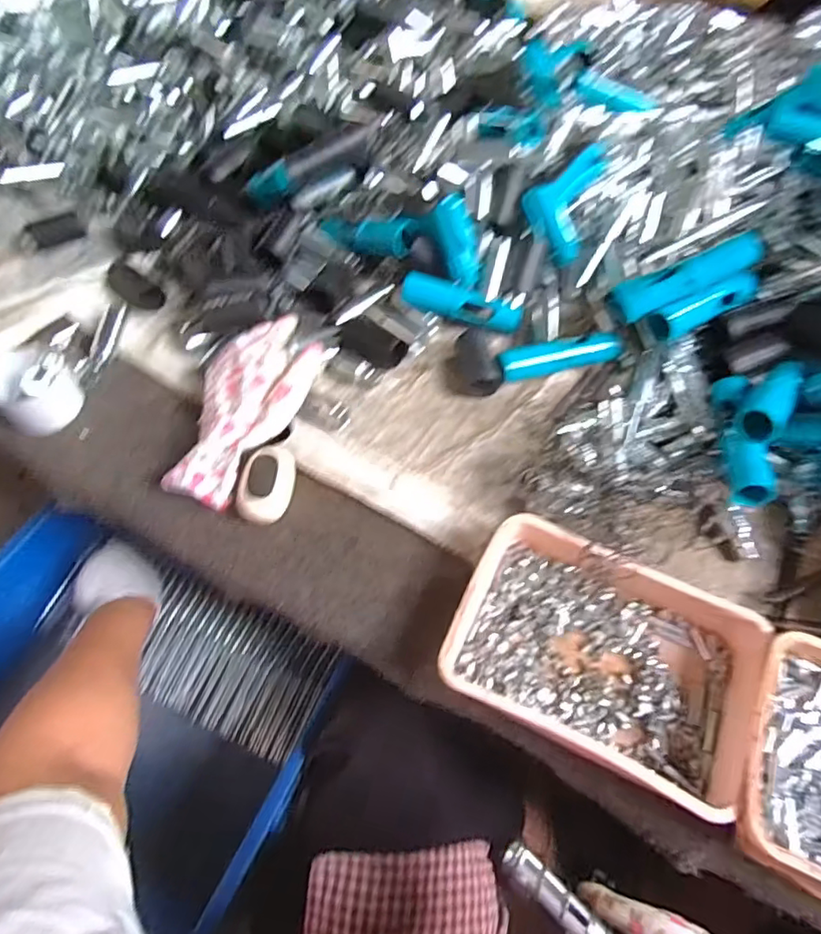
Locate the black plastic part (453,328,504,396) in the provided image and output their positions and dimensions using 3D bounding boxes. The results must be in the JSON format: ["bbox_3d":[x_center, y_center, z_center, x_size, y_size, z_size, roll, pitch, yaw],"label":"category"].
[{"bbox_3d":[0.063,-0.104,0.565,0.041,0.029,0.072,-6,60,-4],"label":"black plastic part"}]

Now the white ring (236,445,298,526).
[{"bbox_3d":[-0.119,0.014,0.480,0.044,0.009,0.065,16,76,-22],"label":"white ring"}]

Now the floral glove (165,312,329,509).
[{"bbox_3d":[-0.151,-0.053,0.506,0.099,0.050,0.175,24,62,13],"label":"floral glove"}]

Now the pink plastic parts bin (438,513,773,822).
[{"bbox_3d":[0.134,0.129,0.407,0.198,0.047,0.143,24,62,13],"label":"pink plastic parts bin"}]

